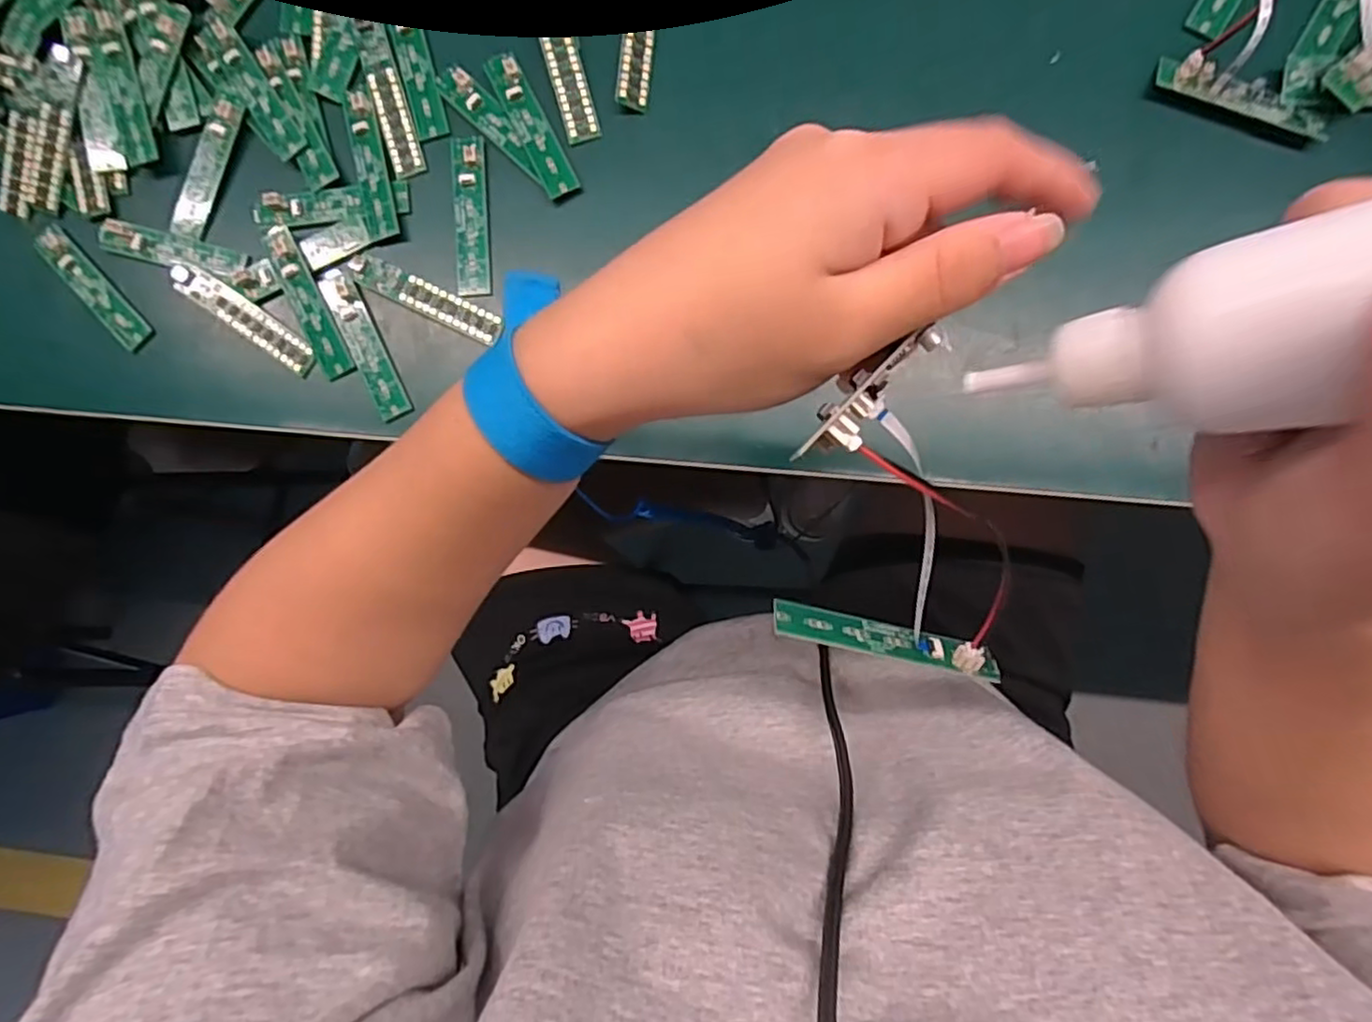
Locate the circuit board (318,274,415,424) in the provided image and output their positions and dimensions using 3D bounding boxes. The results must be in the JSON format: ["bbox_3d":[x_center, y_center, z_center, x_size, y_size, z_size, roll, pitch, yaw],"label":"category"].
[{"bbox_3d":[-0.171,-0.089,0.357,0.016,0.004,0.084,-25,90,4],"label":"circuit board"}]

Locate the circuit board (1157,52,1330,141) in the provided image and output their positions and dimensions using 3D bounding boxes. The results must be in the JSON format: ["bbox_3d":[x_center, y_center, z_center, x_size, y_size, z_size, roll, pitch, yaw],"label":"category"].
[{"bbox_3d":[0.271,-0.202,0.324,0.081,0.010,0.017,22,92,3],"label":"circuit board"}]

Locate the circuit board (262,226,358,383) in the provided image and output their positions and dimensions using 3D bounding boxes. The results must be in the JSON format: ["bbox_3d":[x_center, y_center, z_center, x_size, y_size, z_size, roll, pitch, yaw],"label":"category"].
[{"bbox_3d":[-0.202,-0.113,0.357,0.017,0.004,0.087,-24,90,4],"label":"circuit board"}]

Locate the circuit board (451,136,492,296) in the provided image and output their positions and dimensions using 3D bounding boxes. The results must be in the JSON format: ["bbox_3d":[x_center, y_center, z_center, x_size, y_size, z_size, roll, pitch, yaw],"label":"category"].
[{"bbox_3d":[-0.114,-0.158,0.353,0.019,0.010,0.084,-4,91,4],"label":"circuit board"}]

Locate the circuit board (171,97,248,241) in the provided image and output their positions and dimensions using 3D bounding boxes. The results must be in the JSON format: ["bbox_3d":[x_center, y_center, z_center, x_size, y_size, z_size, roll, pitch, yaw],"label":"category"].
[{"bbox_3d":[-0.260,-0.187,0.362,0.019,0.004,0.077,22,97,-3],"label":"circuit board"}]

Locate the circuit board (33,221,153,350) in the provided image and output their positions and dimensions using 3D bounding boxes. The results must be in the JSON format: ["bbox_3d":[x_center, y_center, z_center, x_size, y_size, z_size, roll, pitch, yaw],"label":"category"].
[{"bbox_3d":[-0.324,-0.123,0.365,0.017,0.007,0.082,-42,89,3],"label":"circuit board"}]

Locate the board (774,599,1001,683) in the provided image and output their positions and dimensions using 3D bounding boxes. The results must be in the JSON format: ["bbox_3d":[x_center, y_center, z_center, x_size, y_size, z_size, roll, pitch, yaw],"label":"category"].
[{"bbox_3d":[0.073,0.045,0.243,0.082,0.009,0.015,13,48,-1],"label":"board"}]

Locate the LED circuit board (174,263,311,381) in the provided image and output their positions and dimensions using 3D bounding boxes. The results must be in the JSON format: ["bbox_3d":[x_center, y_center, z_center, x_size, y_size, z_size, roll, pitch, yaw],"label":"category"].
[{"bbox_3d":[-0.239,-0.105,0.359,0.088,0.007,0.017,36,93,2],"label":"LED circuit board"}]

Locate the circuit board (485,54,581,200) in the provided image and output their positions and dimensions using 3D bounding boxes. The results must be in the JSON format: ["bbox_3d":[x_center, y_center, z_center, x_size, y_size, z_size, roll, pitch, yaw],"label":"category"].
[{"bbox_3d":[-0.081,-0.203,0.351,0.017,0.005,0.080,-26,90,4],"label":"circuit board"}]

